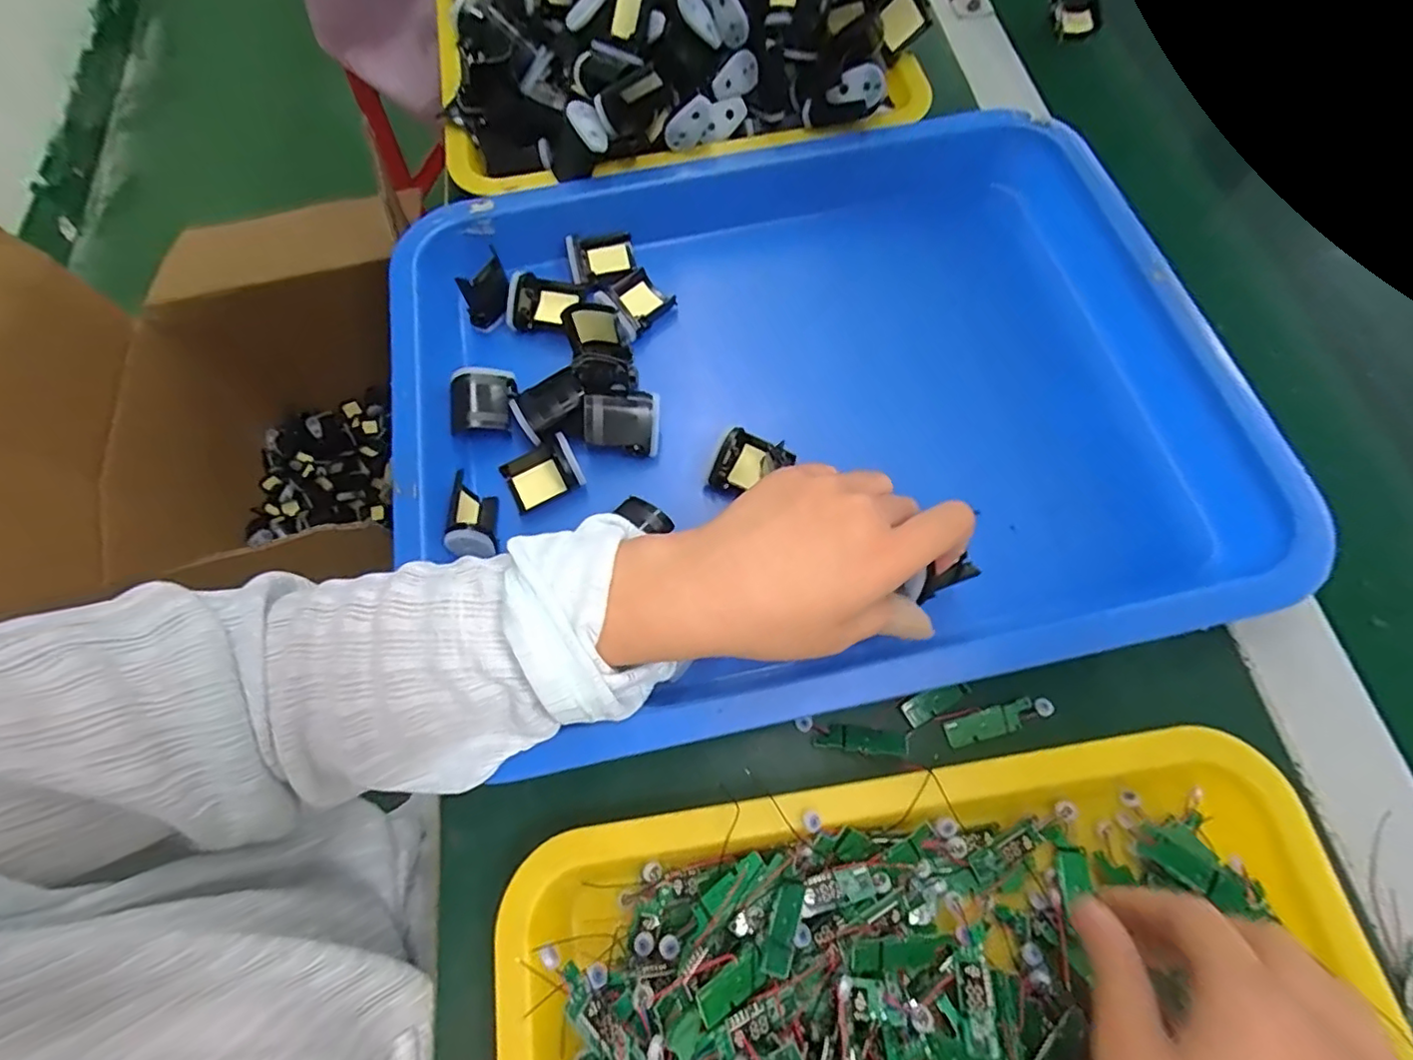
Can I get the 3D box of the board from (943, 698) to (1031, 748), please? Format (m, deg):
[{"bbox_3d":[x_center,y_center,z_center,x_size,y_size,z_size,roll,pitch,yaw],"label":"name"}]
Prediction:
[{"bbox_3d":[0.137,0.093,0.291,0.043,0.004,0.012,-15,69,-4],"label":"board"}]

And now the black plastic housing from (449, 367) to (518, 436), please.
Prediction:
[{"bbox_3d":[-0.129,-0.073,0.350,0.034,0.015,0.040,-7,68,-1],"label":"black plastic housing"}]

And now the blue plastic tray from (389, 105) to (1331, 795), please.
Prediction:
[{"bbox_3d":[0.052,-0.079,0.349,0.436,0.054,0.348,-11,69,-2],"label":"blue plastic tray"}]

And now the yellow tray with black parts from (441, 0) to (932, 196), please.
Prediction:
[{"bbox_3d":[-0.023,-0.349,0.414,0.332,0.104,0.219,-11,69,-2],"label":"yellow tray with black parts"}]

